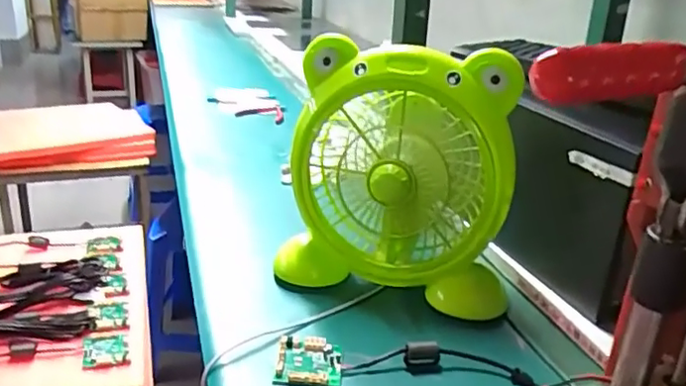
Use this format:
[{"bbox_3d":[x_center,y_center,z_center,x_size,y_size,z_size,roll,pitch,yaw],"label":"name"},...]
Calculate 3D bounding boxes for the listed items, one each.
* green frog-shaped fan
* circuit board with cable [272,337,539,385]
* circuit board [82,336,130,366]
[{"bbox_3d":[0.065,-0.028,0.679,0.237,0.261,0.152,8,22,12],"label":"green frog-shaped fan"},{"bbox_3d":[0.055,0.155,0.553,0.230,0.020,0.061,3,22,0],"label":"circuit board with cable"},{"bbox_3d":[-0.319,0.211,0.823,0.056,0.010,0.050,-3,23,-16],"label":"circuit board"}]

